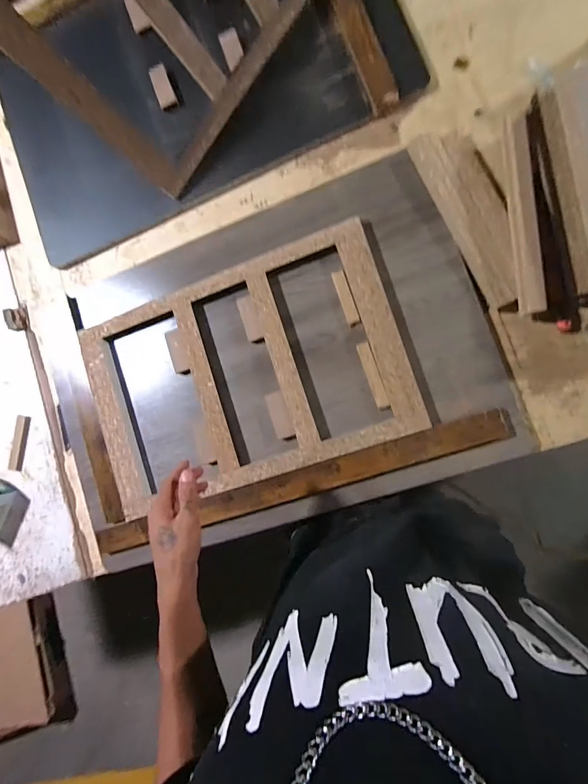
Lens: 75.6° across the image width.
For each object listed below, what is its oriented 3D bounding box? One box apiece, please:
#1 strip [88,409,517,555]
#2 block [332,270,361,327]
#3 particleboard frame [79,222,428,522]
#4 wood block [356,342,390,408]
[{"bbox_3d":[-0.008,0.169,0.669,0.747,0.038,0.047,-19,86,9],"label":"strip"},{"bbox_3d":[0.092,-0.166,0.667,0.021,0.011,0.098,-19,86,9],"label":"block"},{"bbox_3d":[-0.095,-0.033,0.691,0.567,0.043,0.377,-19,86,9],"label":"particleboard frame"},{"bbox_3d":[0.134,-0.030,0.646,0.020,0.013,0.115,-19,86,9],"label":"wood block"}]

